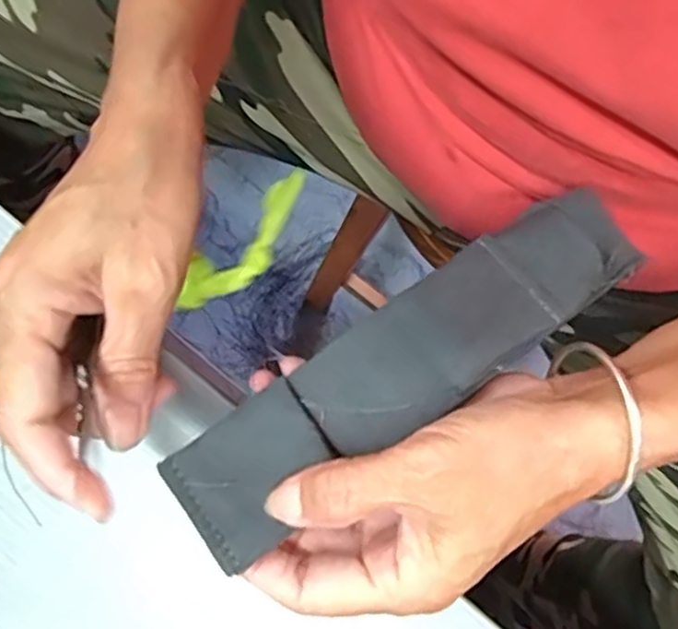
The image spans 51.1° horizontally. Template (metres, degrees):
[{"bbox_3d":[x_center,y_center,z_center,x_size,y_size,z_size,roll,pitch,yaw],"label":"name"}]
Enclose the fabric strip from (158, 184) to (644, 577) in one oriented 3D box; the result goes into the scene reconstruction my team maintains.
[{"bbox_3d":[0.029,0.014,0.259,0.193,0.011,0.045,-35,70,-12],"label":"fabric strip"}]

